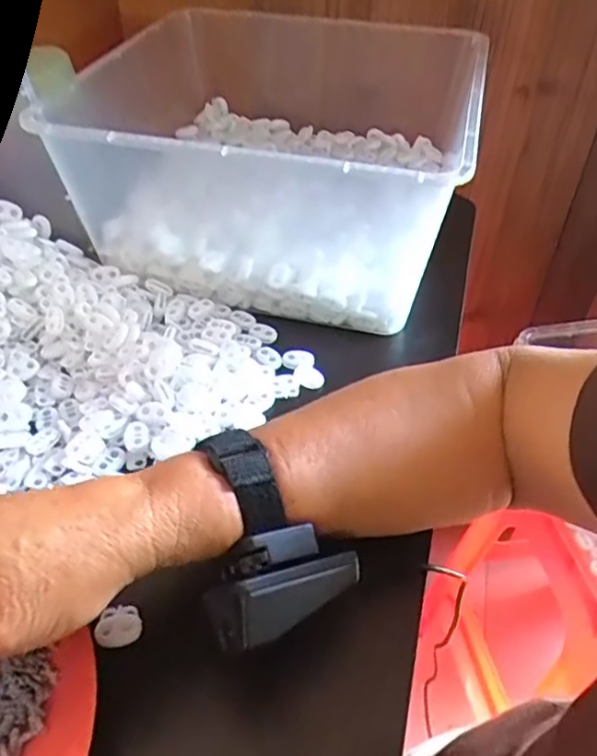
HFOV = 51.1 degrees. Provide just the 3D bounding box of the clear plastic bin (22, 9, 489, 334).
[{"bbox_3d":[-0.006,-0.207,0.540,0.279,0.132,0.332,9,43,7],"label":"clear plastic bin"}]

